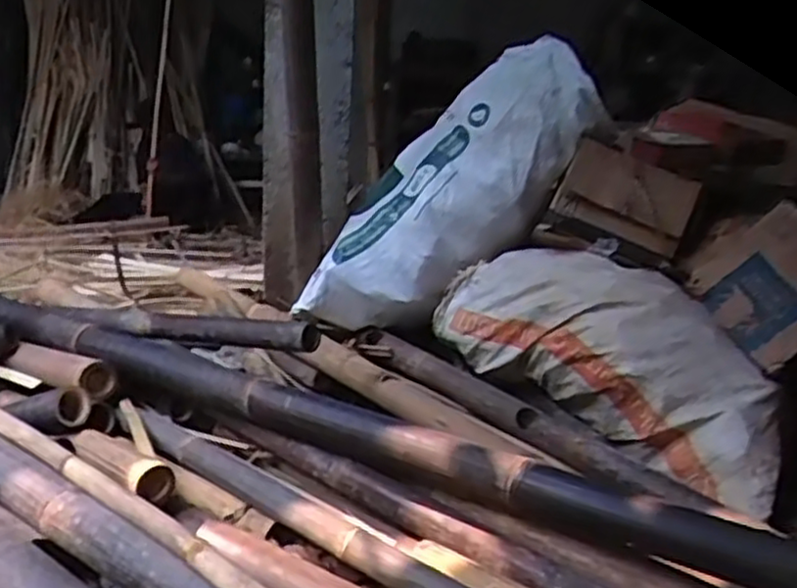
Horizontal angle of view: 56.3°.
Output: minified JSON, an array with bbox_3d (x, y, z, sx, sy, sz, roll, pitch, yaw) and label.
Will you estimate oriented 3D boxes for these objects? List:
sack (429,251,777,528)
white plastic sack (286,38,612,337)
[{"bbox_3d":[0.460,0.128,1.630,0.797,0.351,0.178,31,25,23],"label":"sack"},{"bbox_3d":[0.126,-0.233,1.878,0.367,0.878,0.318,48,24,4],"label":"white plastic sack"}]

